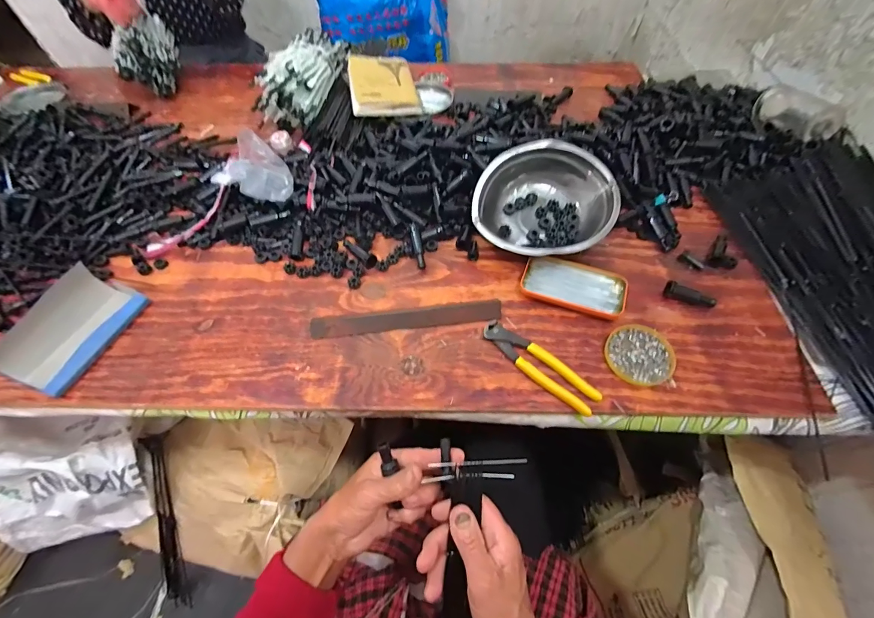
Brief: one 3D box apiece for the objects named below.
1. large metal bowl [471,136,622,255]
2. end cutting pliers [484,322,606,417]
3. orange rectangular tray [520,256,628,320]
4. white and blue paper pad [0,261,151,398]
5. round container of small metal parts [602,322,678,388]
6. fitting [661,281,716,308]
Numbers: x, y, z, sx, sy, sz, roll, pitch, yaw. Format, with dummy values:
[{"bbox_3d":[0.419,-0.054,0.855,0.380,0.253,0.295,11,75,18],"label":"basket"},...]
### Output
[{"bbox_3d":[0.173,-0.170,0.602,0.205,0.073,0.205,-1,75,6],"label":"large metal bowl"},{"bbox_3d":[0.129,0.071,0.481,0.162,0.016,0.039,37,65,22],"label":"end cutting pliers"},{"bbox_3d":[0.199,-0.037,0.549,0.141,0.019,0.079,16,59,11],"label":"orange rectangular tray"},{"bbox_3d":[-0.493,0.027,0.504,0.084,0.059,0.156,18,59,12],"label":"white and blue paper pad"},{"bbox_3d":[0.266,0.058,0.491,0.081,0.010,0.087,0,57,1],"label":"round container of small metal parts"},{"bbox_3d":[0.361,-0.020,0.534,0.068,0.023,0.019,17,59,11],"label":"fitting"}]

